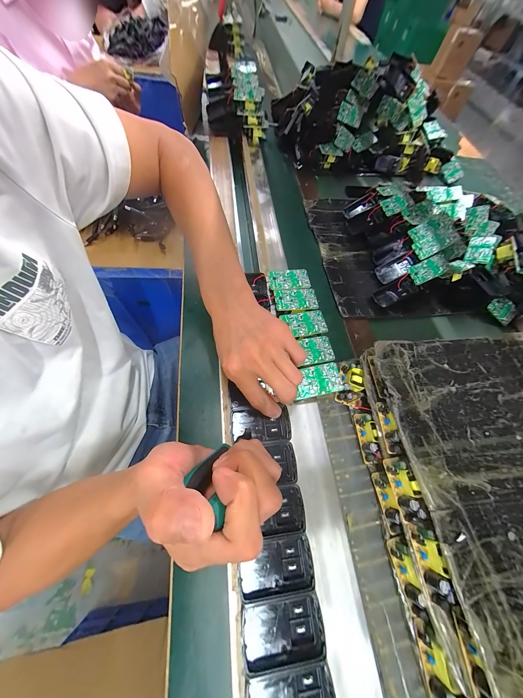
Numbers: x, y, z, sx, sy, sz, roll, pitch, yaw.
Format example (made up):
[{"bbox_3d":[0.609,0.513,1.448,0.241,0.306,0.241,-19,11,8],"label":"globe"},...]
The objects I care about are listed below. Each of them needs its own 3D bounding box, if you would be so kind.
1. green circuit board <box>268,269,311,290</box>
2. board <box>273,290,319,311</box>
[{"bbox_3d":[0.043,-0.107,0.347,0.061,0.007,0.035,-5,65,-8],"label":"green circuit board"},{"bbox_3d":[0.052,-0.073,0.334,0.062,0.010,0.035,-2,65,-7],"label":"board"}]

